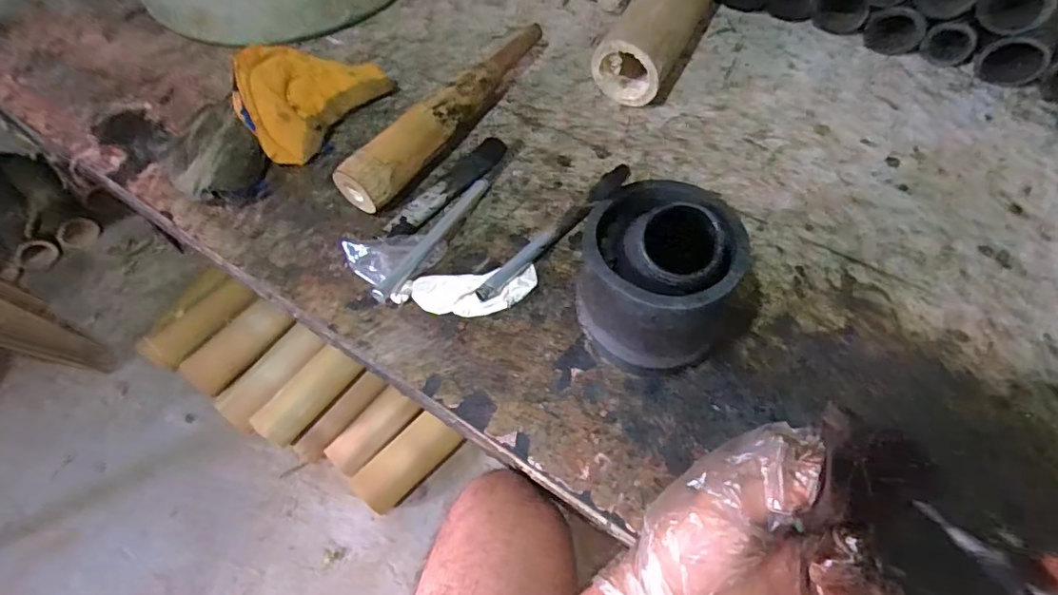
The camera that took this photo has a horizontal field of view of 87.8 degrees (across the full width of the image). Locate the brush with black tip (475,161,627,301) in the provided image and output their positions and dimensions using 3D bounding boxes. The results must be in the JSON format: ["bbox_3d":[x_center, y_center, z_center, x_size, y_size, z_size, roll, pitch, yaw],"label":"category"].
[{"bbox_3d":[0.026,-0.059,0.482,0.017,0.016,0.188,37,68,22],"label":"brush with black tip"}]

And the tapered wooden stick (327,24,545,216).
[{"bbox_3d":[-0.077,-0.194,0.549,0.053,0.054,0.282,27,64,18],"label":"tapered wooden stick"}]

